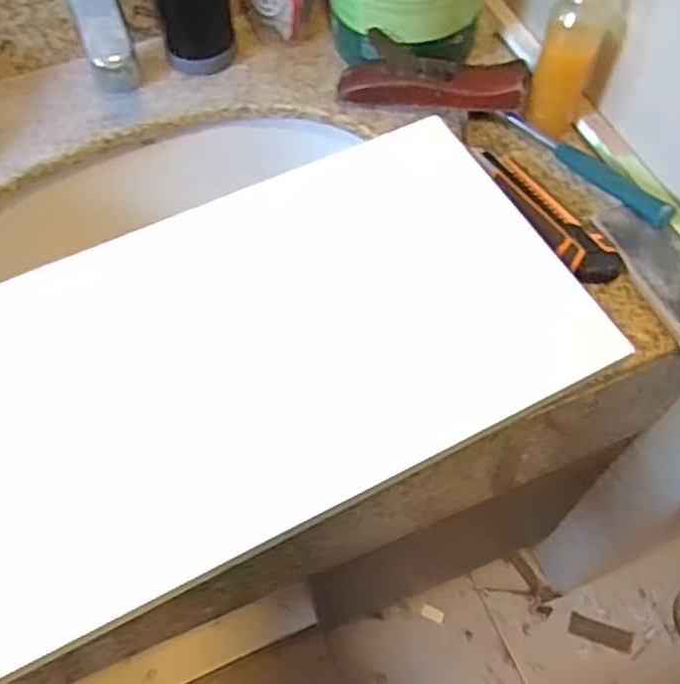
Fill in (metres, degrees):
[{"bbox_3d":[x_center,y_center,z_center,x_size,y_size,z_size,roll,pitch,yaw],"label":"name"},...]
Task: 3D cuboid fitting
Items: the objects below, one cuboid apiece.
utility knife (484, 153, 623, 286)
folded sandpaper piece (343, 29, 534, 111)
[{"bbox_3d":[0.194,-0.120,0.658,0.045,0.014,0.172,-29,64,-15],"label":"utility knife"},{"bbox_3d":[0.095,-0.273,0.721,0.194,0.052,0.054,15,61,9],"label":"folded sandpaper piece"}]

